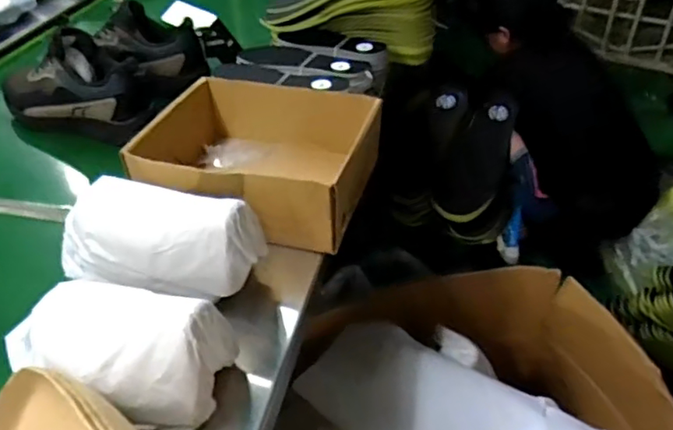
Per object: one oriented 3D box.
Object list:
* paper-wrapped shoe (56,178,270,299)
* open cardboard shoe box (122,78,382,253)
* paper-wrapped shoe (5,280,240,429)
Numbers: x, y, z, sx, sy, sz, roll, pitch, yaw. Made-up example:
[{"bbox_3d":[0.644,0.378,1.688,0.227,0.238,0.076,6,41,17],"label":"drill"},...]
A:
[{"bbox_3d":[-0.184,0.019,0.602,0.214,0.093,0.088,11,40,15],"label":"paper-wrapped shoe"},{"bbox_3d":[-0.092,-0.079,0.762,0.269,0.100,0.256,9,40,13],"label":"open cardboard shoe box"},{"bbox_3d":[-0.200,0.110,0.519,0.206,0.079,0.101,10,40,13],"label":"paper-wrapped shoe"}]

